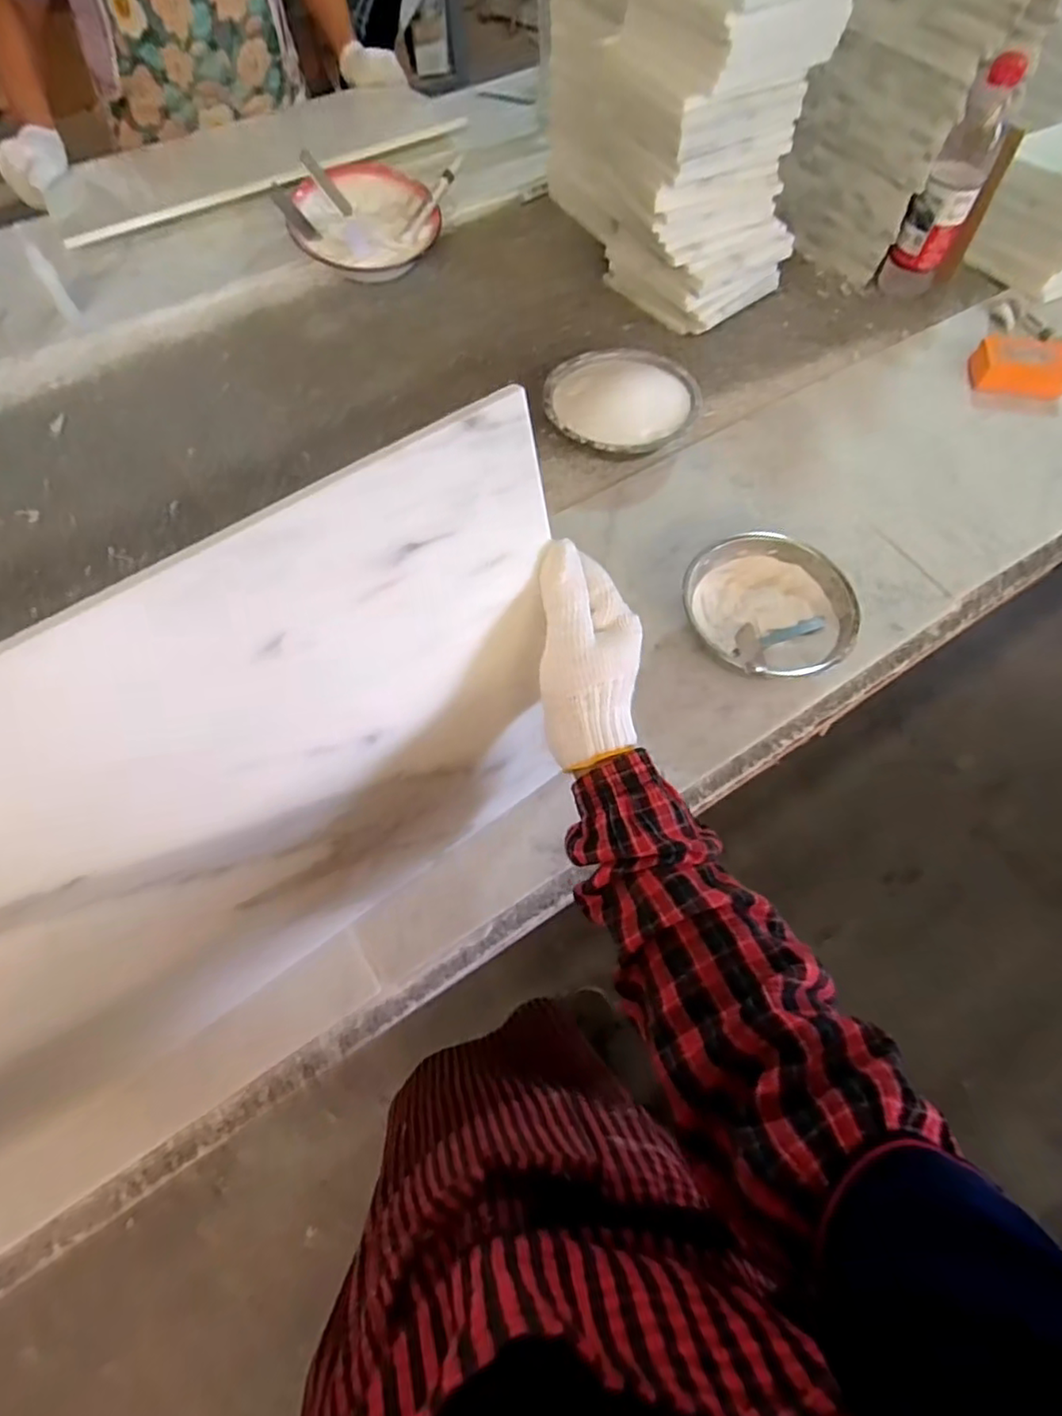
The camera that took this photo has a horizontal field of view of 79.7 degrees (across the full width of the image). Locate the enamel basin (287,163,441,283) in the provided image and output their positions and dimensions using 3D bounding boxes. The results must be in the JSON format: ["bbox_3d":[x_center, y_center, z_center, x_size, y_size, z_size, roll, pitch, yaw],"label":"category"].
[{"bbox_3d":[-0.215,-0.632,0.835,0.172,0.070,0.165,0,64,1],"label":"enamel basin"}]

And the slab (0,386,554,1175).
[{"bbox_3d":[-0.220,0.101,0.342,0.573,0.291,0.022,-33,53,-13],"label":"slab"}]

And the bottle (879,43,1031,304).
[{"bbox_3d":[0.491,-0.607,0.749,0.067,0.215,0.056,29,68,14],"label":"bottle"}]

